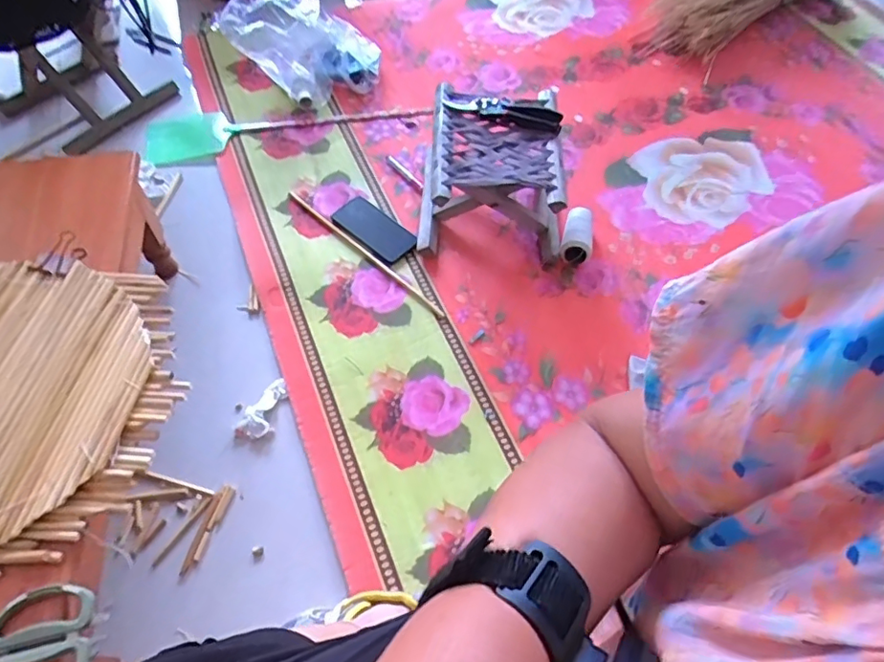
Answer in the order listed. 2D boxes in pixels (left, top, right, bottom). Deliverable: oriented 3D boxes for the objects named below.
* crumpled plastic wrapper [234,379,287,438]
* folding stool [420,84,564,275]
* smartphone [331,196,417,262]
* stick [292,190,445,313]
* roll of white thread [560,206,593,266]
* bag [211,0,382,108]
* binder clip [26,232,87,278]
[{"bbox_3d":[-0.269,0.119,0.846,0.049,0.014,0.103,23,63,11],"label":"crumpled plastic wrapper"},{"bbox_3d":[0.095,-0.277,1.001,0.256,0.173,0.245,6,60,1],"label":"folding stool"},{"bbox_3d":[-0.127,-0.191,1.030,0.157,0.013,0.085,33,65,16],"label":"smartphone"},{"bbox_3d":[-0.144,-0.148,1.006,0.390,0.009,0.015,38,67,18],"label":"stick"},{"bbox_3d":[0.249,-0.172,1.018,0.058,0.041,0.114,15,61,6],"label":"roll of white thread"},{"bbox_3d":[-0.292,-0.583,1.160,0.315,0.184,0.144,-3,60,-4],"label":"bag"},{"bbox_3d":[-0.461,-0.083,0.684,0.047,0.034,0.064,23,60,13],"label":"binder clip"}]

